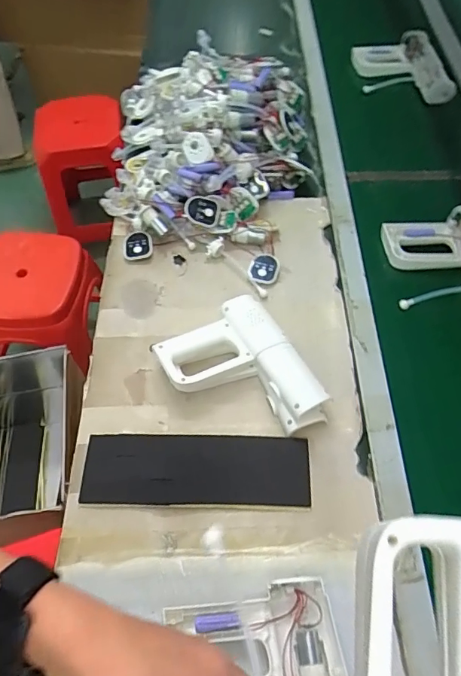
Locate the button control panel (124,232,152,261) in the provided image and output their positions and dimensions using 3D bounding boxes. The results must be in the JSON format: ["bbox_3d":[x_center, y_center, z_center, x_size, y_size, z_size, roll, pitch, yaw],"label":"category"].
[{"bbox_3d":[-0.163,-0.167,0.842,0.048,0.018,0.059,-2,59,-1],"label":"button control panel"}]

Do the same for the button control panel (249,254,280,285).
[{"bbox_3d":[0.058,-0.117,0.808,0.051,0.014,0.055,8,60,6],"label":"button control panel"}]

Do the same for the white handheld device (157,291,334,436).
[{"bbox_3d":[0.013,0.054,0.673,0.170,0.055,0.223,-29,63,-16],"label":"white handheld device"}]

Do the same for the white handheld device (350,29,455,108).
[{"bbox_3d":[0.387,-0.611,1.070,0.211,0.065,0.198,6,59,4],"label":"white handheld device"}]

